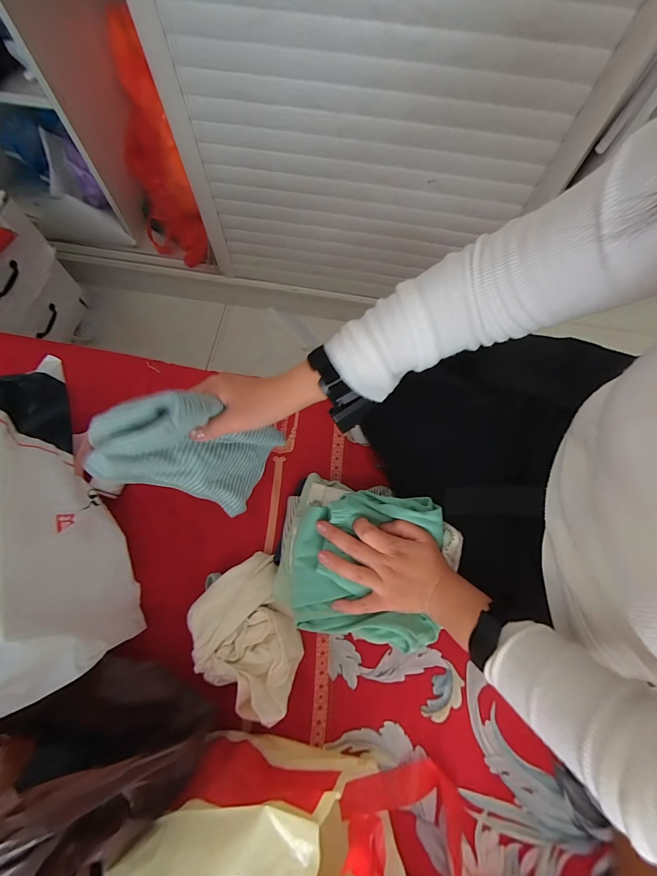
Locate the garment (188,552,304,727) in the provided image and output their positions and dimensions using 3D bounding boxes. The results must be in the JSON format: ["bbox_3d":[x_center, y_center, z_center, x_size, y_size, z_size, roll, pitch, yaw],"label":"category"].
[{"bbox_3d":[-0.100,0.246,0.423,0.112,0.053,0.166,-22,73,-9],"label":"garment"}]

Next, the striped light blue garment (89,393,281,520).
[{"bbox_3d":[-0.145,0.011,0.374,0.145,0.165,0.103,11,70,2],"label":"striped light blue garment"}]

